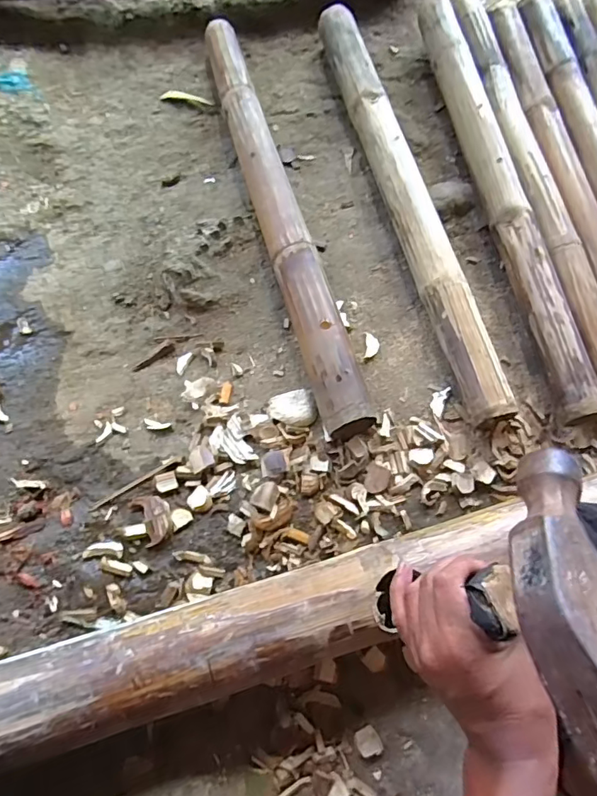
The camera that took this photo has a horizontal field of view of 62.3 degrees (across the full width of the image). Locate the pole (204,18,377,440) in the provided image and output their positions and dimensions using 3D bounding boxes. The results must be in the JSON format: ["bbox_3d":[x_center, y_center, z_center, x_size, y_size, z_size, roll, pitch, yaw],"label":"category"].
[{"bbox_3d":[-0.033,-0.248,0.610,0.052,0.065,0.631,-14,69,-8],"label":"pole"}]

